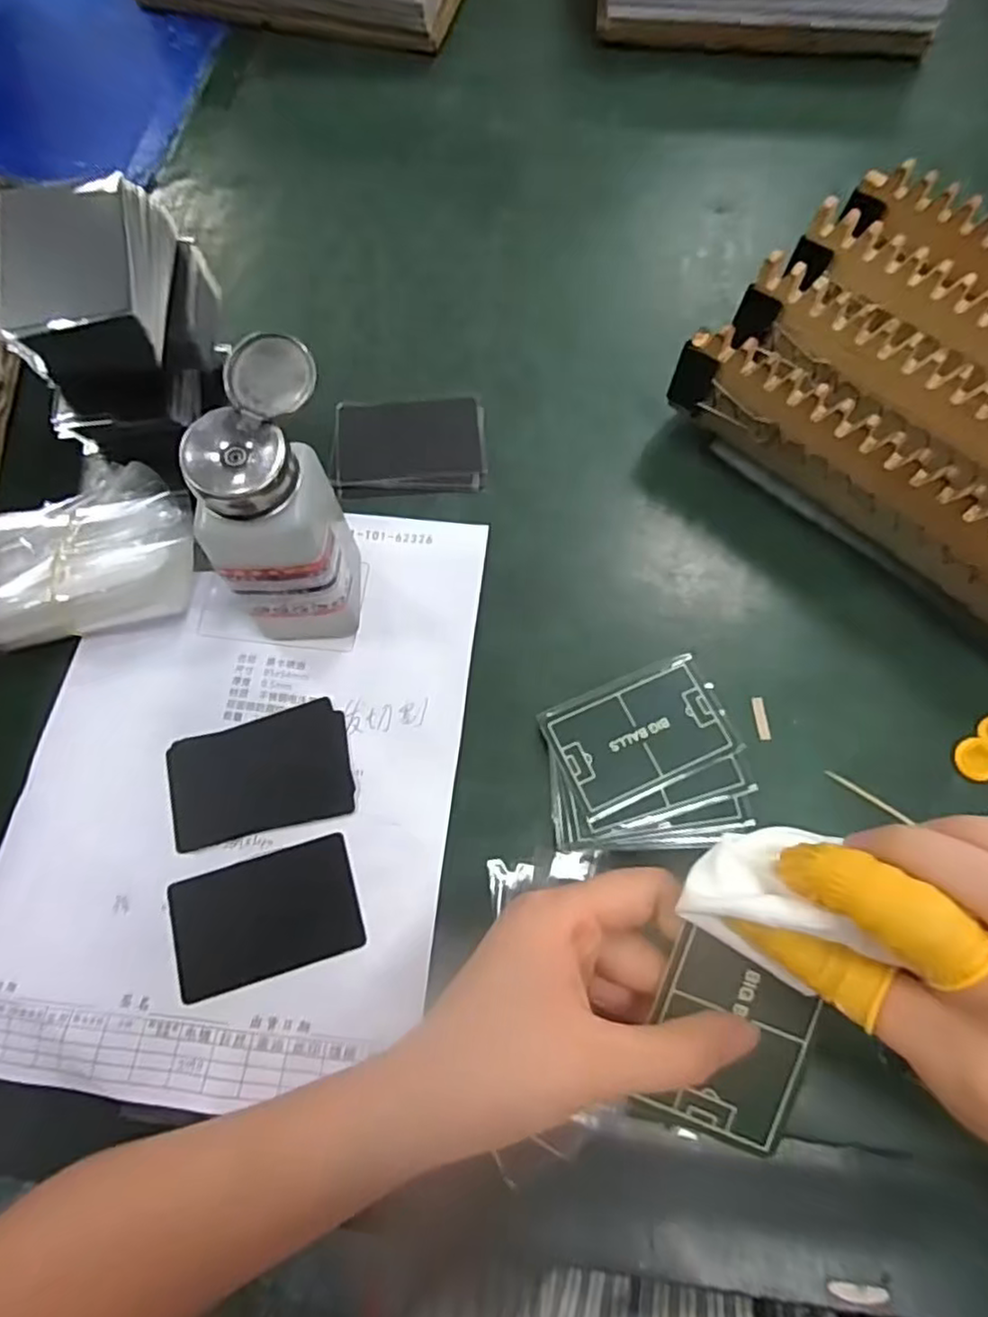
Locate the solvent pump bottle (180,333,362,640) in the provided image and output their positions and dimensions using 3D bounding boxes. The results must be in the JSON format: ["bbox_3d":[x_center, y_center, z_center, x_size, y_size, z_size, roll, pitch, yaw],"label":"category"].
[{"bbox_3d":[-0.095,-0.063,0.306,0.052,0.140,0.066,-6,70,-2],"label":"solvent pump bottle"}]

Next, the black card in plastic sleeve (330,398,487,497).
[{"bbox_3d":[-0.051,-0.128,0.406,0.091,0.007,0.064,-3,73,-2],"label":"black card in plastic sleeve"}]

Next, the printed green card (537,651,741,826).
[{"bbox_3d":[0.074,0.037,0.336,0.086,0.004,0.057,-23,71,-8],"label":"printed green card"}]

